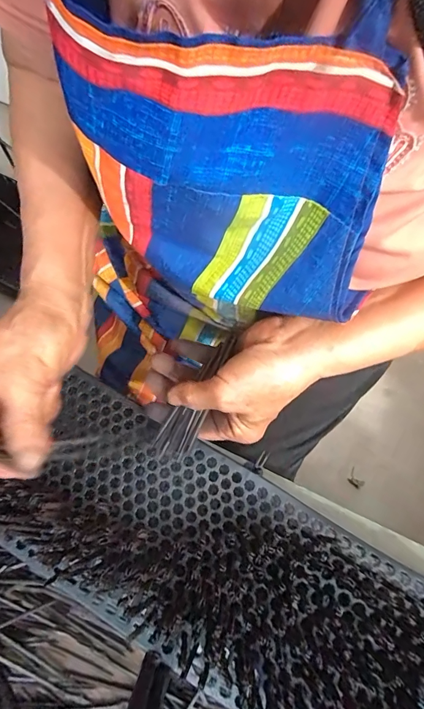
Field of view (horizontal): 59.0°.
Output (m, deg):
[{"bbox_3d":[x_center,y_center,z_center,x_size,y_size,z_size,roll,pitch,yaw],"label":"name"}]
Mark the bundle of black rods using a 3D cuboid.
[{"bbox_3d":[-0.012,0.034,0.306,0.030,0.026,0.112,26,82,9],"label":"bundle of black rods"}]

